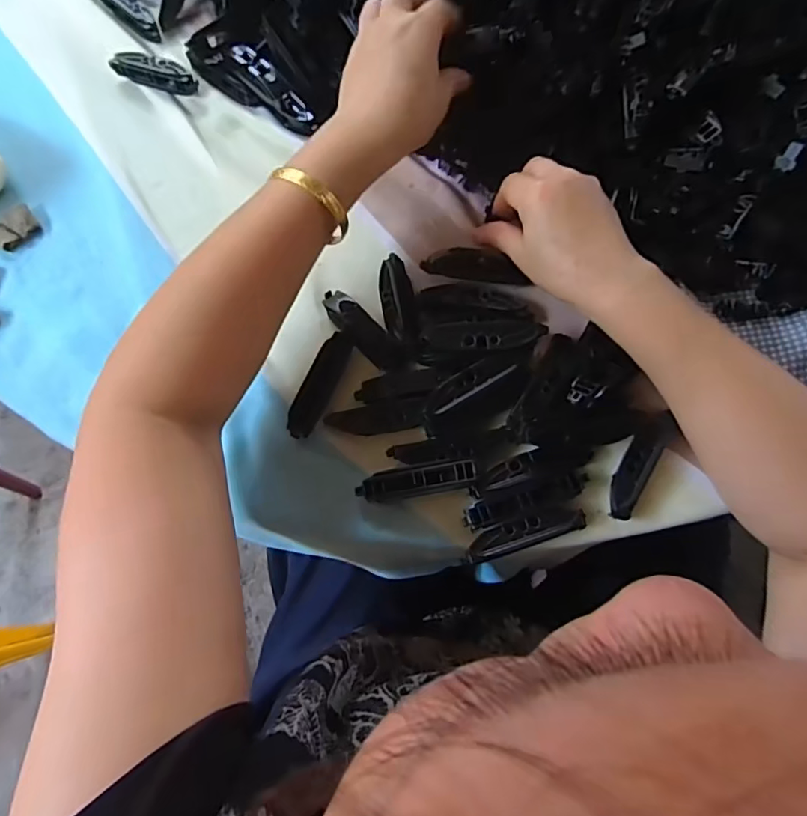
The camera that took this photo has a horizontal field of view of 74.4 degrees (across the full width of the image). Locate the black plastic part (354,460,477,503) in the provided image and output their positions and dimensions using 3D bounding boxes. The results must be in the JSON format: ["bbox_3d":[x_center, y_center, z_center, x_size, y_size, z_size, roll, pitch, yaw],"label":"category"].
[{"bbox_3d":[0.008,0.046,0.337,0.075,0.015,0.019,-8,74,0],"label":"black plastic part"}]

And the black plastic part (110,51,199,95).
[{"bbox_3d":[-0.210,-0.285,0.448,0.079,0.019,0.019,20,76,8],"label":"black plastic part"}]

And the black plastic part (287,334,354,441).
[{"bbox_3d":[-0.058,-0.016,0.366,0.017,0.012,0.076,22,76,8],"label":"black plastic part"}]

